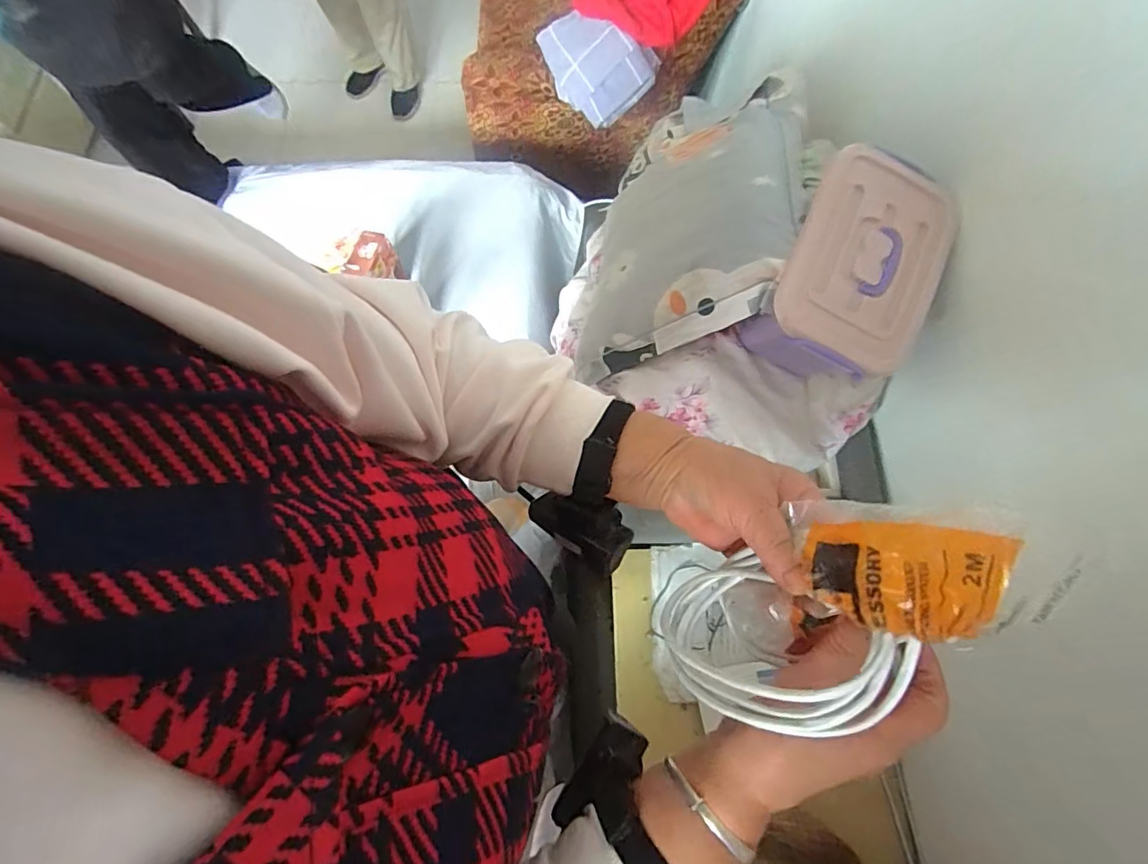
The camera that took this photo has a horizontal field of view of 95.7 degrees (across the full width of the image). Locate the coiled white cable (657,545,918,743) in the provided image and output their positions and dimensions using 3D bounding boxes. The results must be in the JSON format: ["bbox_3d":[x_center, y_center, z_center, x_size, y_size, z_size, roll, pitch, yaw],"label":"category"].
[{"bbox_3d":[0.092,0.108,0.264,0.027,0.122,0.076,40,80,-34],"label":"coiled white cable"}]

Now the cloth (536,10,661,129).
[{"bbox_3d":[0.043,-0.898,1.288,0.298,0.049,0.195,30,117,-1],"label":"cloth"}]

